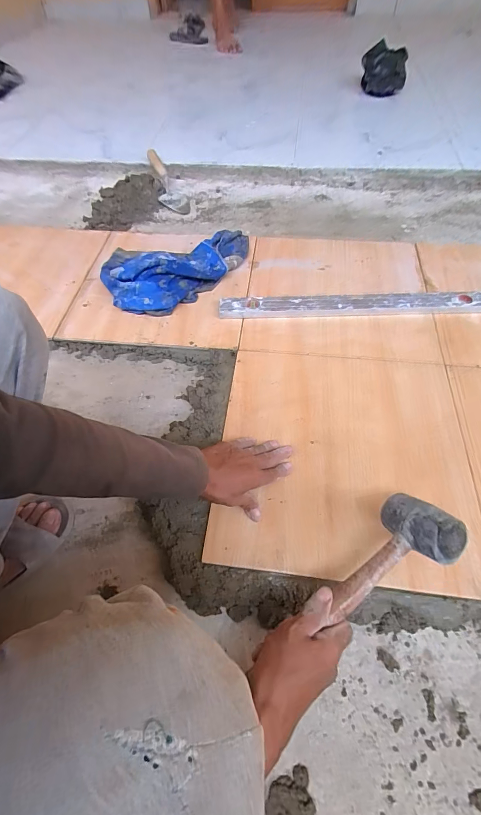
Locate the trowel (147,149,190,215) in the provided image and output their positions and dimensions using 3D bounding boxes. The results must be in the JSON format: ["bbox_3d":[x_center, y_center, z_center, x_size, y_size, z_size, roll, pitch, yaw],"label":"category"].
[{"bbox_3d":[-0.230,-0.709,1.071,0.087,0.061,0.305,-17,58,-9],"label":"trowel"}]

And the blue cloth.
[{"bbox_3d":[-0.145,-0.331,0.791,0.354,0.067,0.248,-10,59,-4],"label":"blue cloth"}]

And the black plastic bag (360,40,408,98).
[{"bbox_3d":[0.534,-1.246,1.277,0.163,0.129,0.110,13,61,10],"label":"black plastic bag"}]

